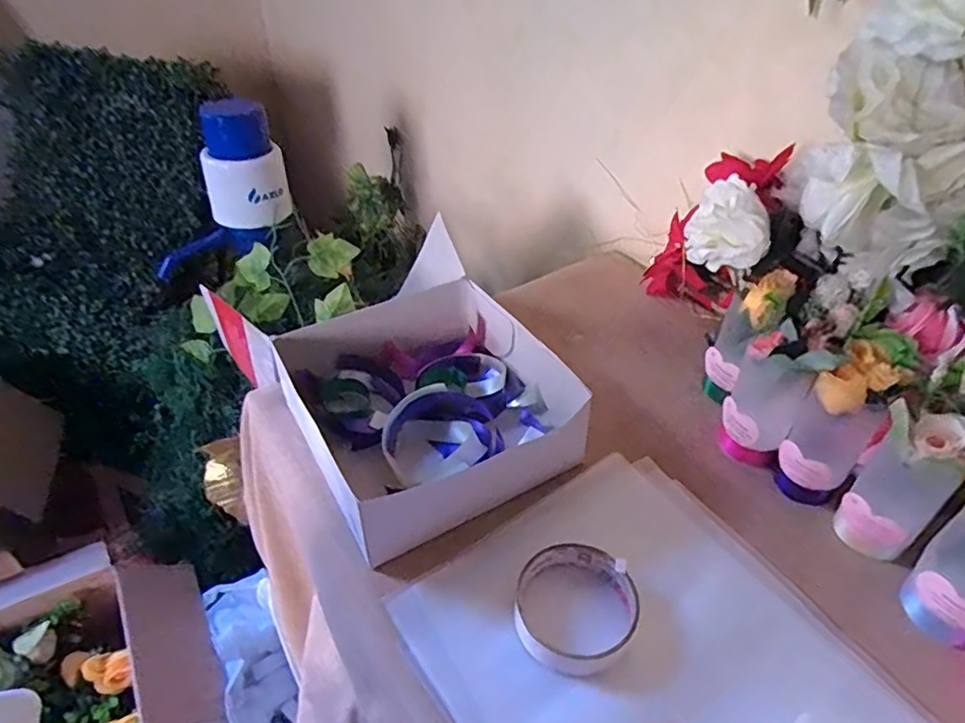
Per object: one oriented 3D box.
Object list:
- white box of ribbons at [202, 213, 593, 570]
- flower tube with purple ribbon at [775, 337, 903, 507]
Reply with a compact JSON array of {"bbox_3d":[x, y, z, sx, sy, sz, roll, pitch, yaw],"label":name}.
[{"bbox_3d":[-0.066,0.019,0.533,0.229,0.070,0.280,-23,48,-26],"label":"white box of ribbons"},{"bbox_3d":[0.278,0.051,0.467,0.055,0.140,0.065,31,49,28],"label":"flower tube with purple ribbon"}]

